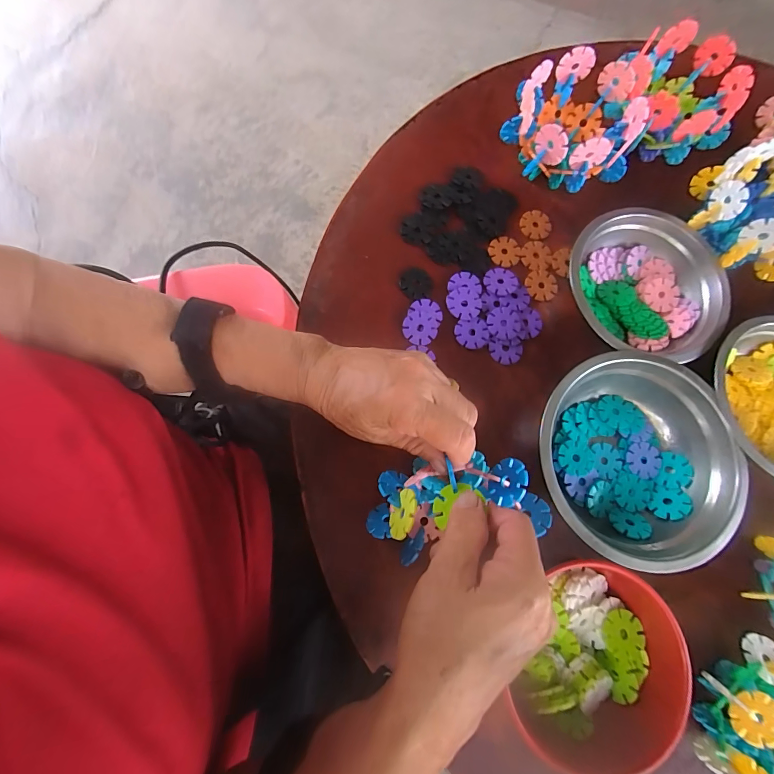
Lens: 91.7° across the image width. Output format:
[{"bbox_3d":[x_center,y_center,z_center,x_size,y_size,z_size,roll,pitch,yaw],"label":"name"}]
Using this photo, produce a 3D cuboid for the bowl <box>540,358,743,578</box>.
[{"bbox_3d":[0.201,0.057,0.312,0.161,0.049,0.165,8,78,-2],"label":"bowl"}]

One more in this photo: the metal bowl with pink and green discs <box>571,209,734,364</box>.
[{"bbox_3d":[0.234,-0.090,0.348,0.131,0.041,0.135,1,78,-4],"label":"metal bowl with pink and green discs"}]

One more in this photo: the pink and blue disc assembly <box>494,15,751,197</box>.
[{"bbox_3d":[0.223,-0.259,0.364,0.217,0.068,0.112,-19,79,-6],"label":"pink and blue disc assembly"}]

